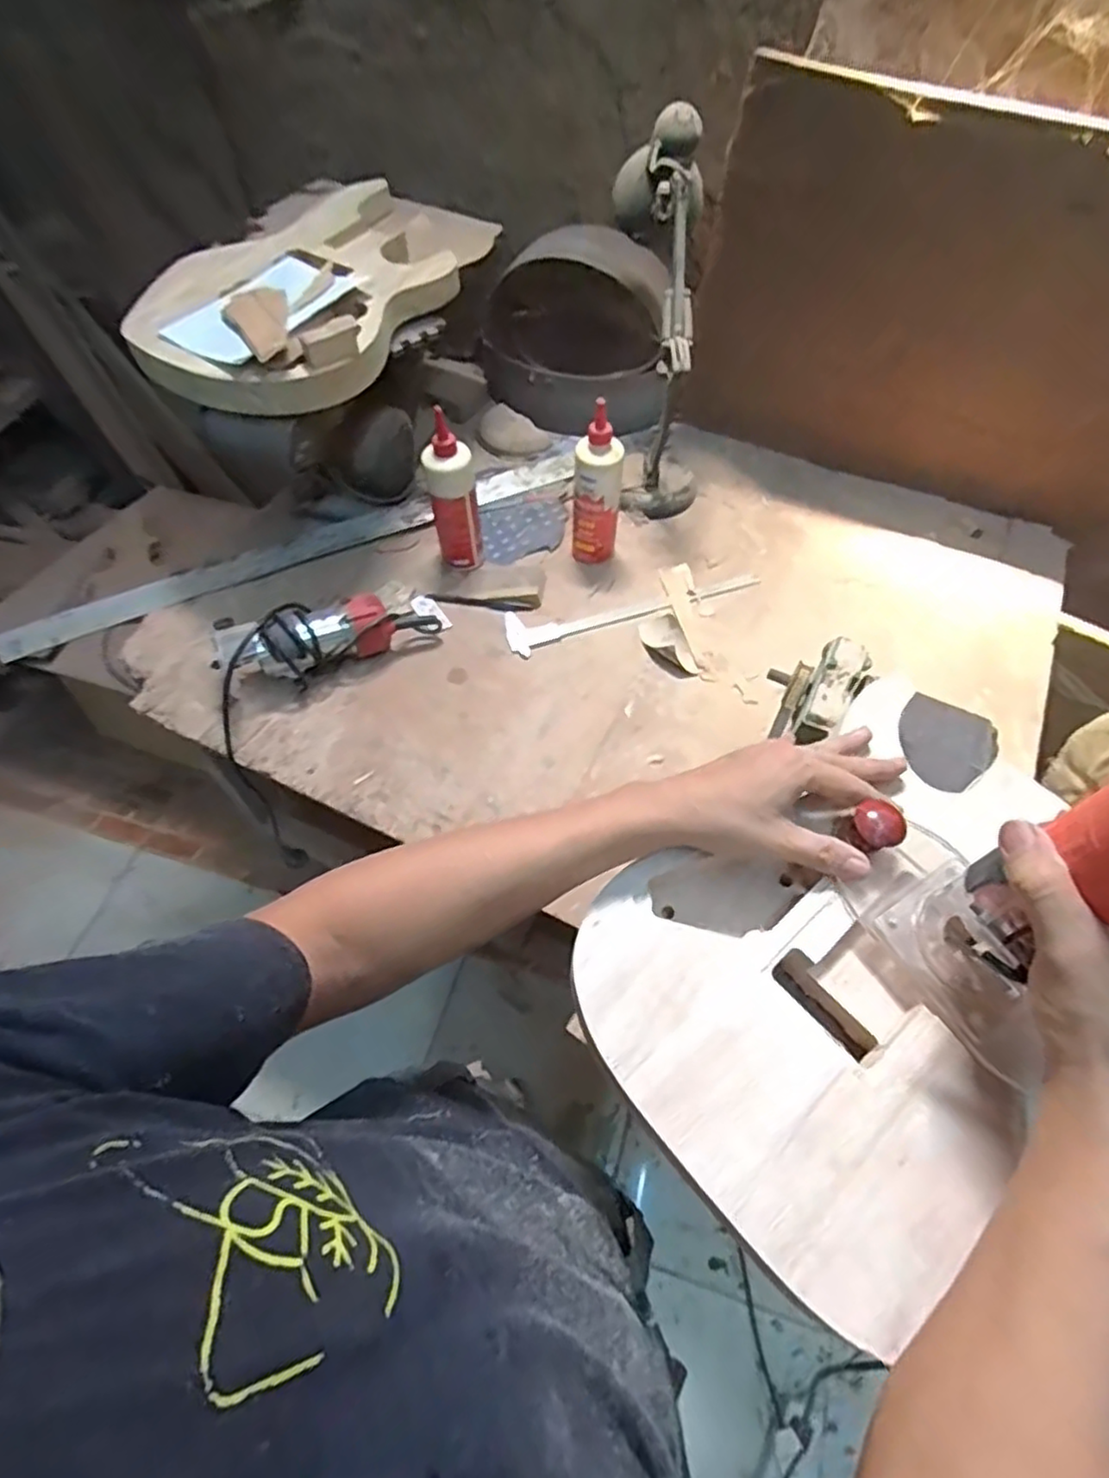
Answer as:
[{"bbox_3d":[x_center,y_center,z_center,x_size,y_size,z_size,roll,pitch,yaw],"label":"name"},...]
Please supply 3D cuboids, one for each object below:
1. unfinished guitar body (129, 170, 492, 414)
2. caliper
[{"bbox_3d":[-0.299,-0.607,0.895,0.293,0.068,0.536,22,63,12],"label":"unfinished guitar body"},{"bbox_3d":[0.120,-0.206,1.010,0.402,0.014,0.075,-20,62,-11],"label":"caliper"}]

